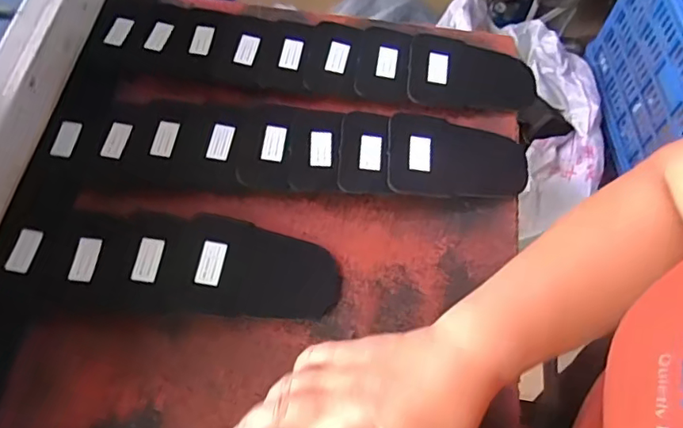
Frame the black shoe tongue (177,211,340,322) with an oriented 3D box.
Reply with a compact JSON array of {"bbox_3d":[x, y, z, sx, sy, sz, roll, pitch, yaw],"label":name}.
[{"bbox_3d":[-0.075,0.051,0.505,0.144,0.007,0.089,10,64,-4],"label":"black shoe tongue"}]

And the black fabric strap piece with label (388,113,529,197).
[{"bbox_3d":[0.119,-0.059,0.556,0.140,0.011,0.092,3,65,1],"label":"black fabric strap piece with label"}]

